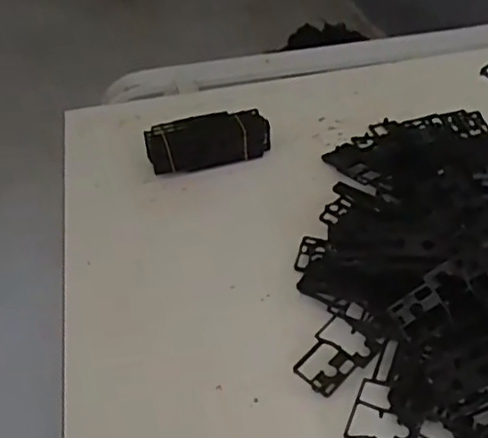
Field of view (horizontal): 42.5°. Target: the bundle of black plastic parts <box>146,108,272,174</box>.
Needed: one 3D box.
[{"bbox_3d":[-0.039,-0.086,0.683,0.134,0.042,0.039,-13,40,-13],"label":"bundle of black plastic parts"}]

